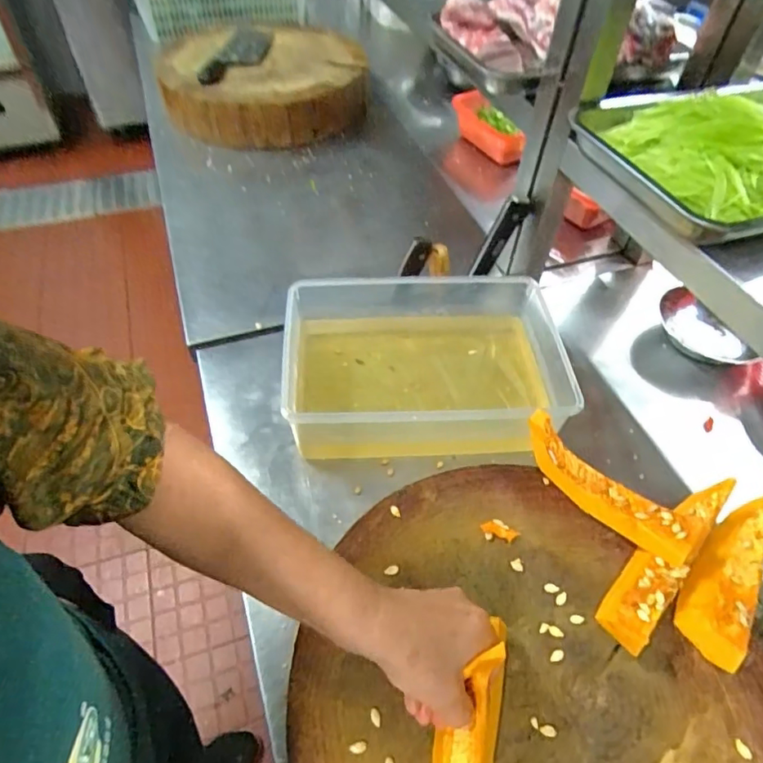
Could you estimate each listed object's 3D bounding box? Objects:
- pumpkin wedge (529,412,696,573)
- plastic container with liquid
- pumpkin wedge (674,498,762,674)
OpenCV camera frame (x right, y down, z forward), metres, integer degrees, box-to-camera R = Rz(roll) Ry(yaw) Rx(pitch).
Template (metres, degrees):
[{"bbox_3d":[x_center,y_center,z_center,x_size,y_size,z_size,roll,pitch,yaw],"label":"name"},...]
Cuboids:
[{"bbox_3d":[0.204,0.099,0.496,0.034,0.042,0.171,-33,59,-25],"label":"pumpkin wedge"},{"bbox_3d":[0.054,-0.035,0.686,0.334,0.103,0.237,-2,51,-4],"label":"plastic container with liquid"},{"bbox_3d":[0.308,0.161,0.460,0.053,0.040,0.179,34,57,23],"label":"pumpkin wedge"}]

